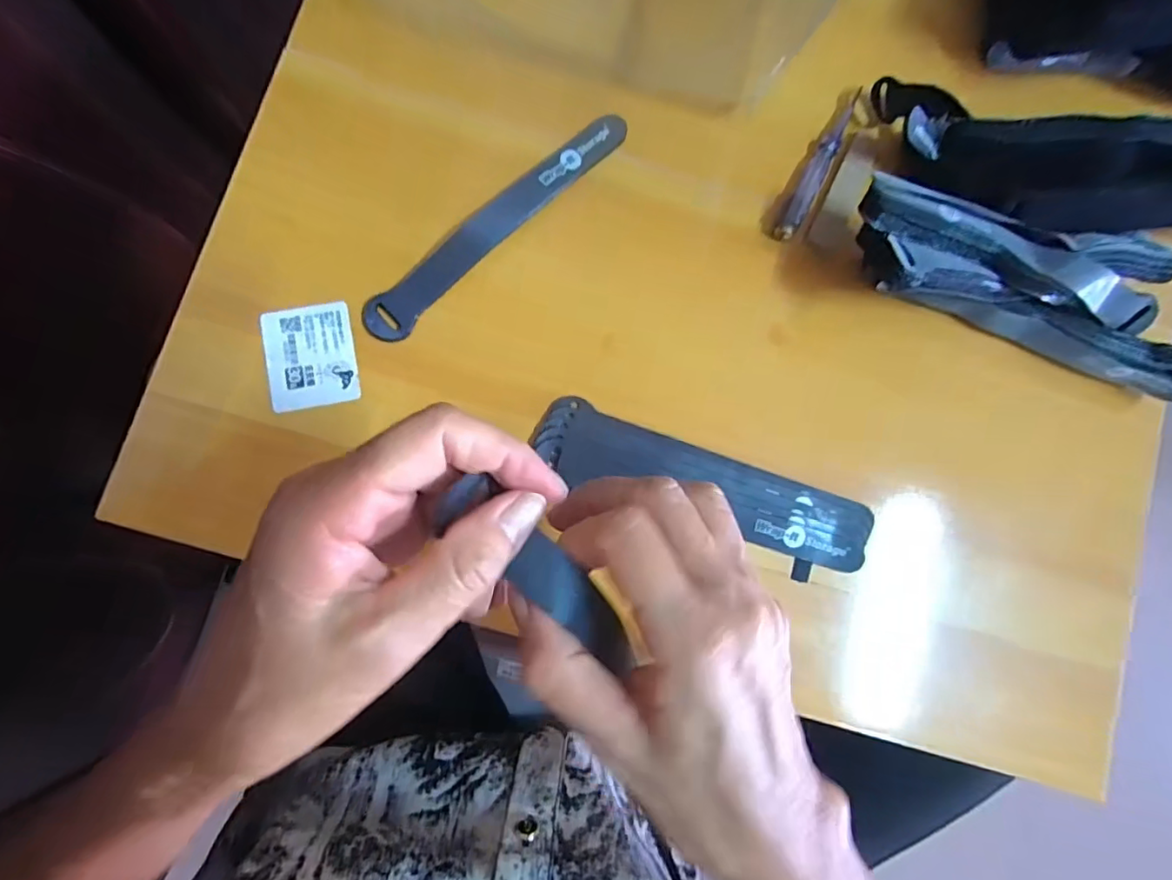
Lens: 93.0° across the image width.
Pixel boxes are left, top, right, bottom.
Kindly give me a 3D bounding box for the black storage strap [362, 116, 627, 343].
[{"bbox_3d":[-0.052,-0.132,0.338,0.198,0.008,0.027,-42,87,-6],"label":"black storage strap"}]

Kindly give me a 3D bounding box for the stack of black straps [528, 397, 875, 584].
[{"bbox_3d":[0.067,0.029,0.329,0.204,0.012,0.048,21,84,0],"label":"stack of black straps"}]

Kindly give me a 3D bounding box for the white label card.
[{"bbox_3d":[-0.162,-0.050,0.325,0.050,0.004,0.060,-11,85,-4],"label":"white label card"}]

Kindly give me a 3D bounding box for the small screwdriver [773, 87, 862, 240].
[{"bbox_3d":[0.151,-0.178,0.357,0.015,0.013,0.118,30,84,1],"label":"small screwdriver"}]

